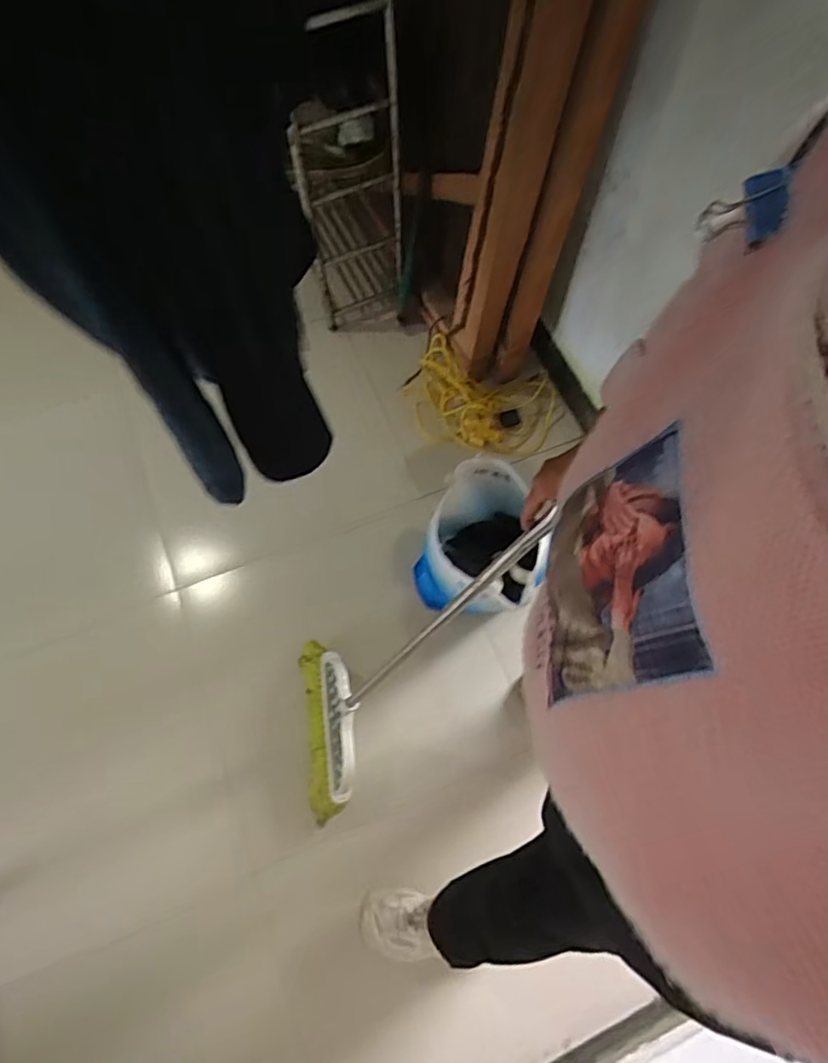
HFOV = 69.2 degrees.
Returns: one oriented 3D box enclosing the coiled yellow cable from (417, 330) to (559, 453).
[{"bbox_3d":[0.159,-0.310,1.418,0.342,0.070,0.235,17,68,5],"label":"coiled yellow cable"}]

